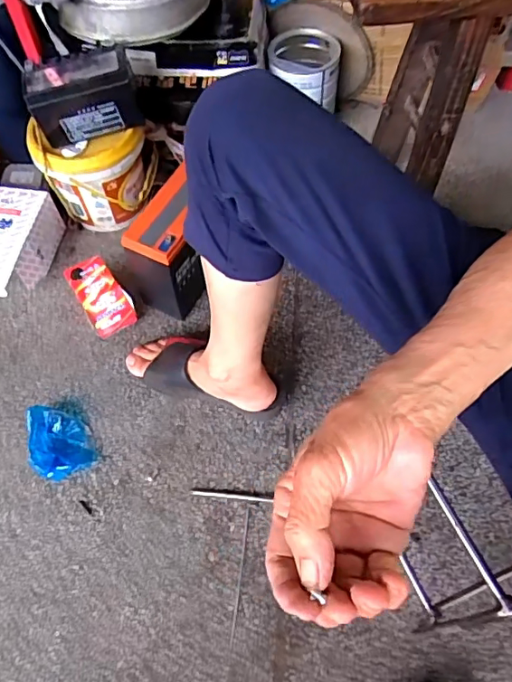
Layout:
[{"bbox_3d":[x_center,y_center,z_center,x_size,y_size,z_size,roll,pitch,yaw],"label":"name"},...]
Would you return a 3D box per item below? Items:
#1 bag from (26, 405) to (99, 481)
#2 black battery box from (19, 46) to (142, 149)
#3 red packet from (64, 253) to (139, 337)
[{"bbox_3d":[-0.275,0.135,0.715,0.081,0.035,0.105,-19,63,-12],"label":"bag"},{"bbox_3d":[-0.253,-0.366,0.758,0.147,0.101,0.079,-12,62,-8],"label":"black battery box"},{"bbox_3d":[-0.247,-0.073,0.813,0.069,0.065,0.125,-30,66,-17],"label":"red packet"}]

